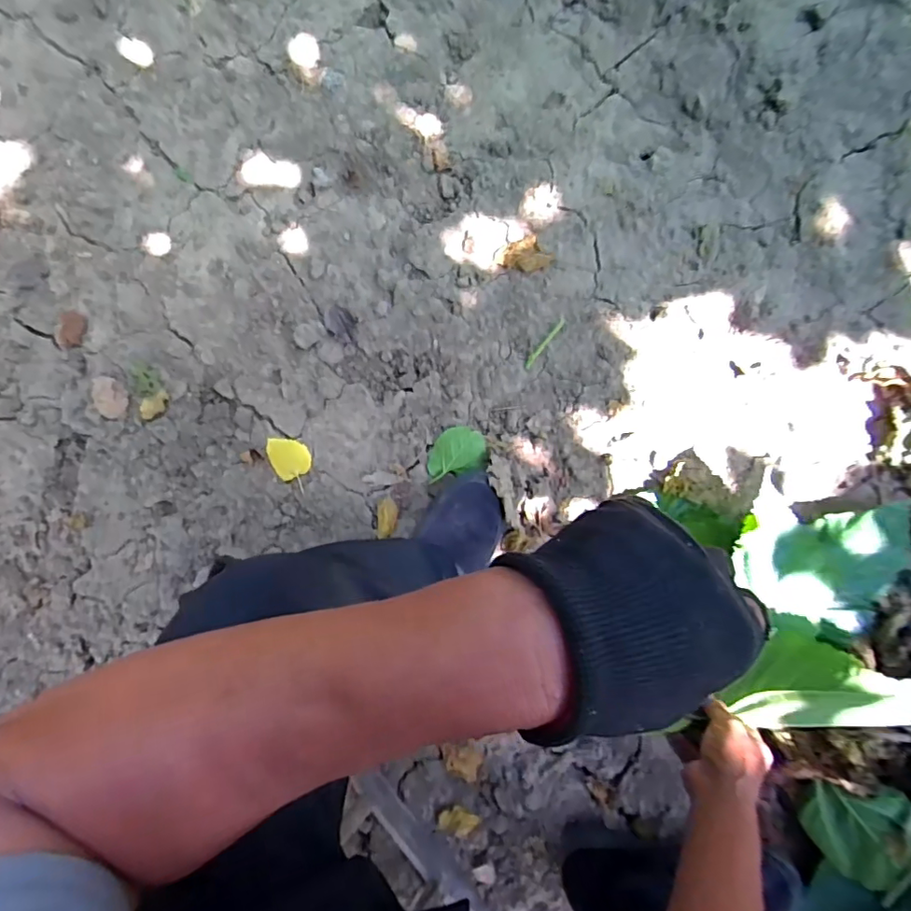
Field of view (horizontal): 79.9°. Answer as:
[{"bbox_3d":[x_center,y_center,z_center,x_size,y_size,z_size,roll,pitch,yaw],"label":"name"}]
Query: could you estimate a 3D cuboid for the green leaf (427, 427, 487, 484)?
[{"bbox_3d":[0.001,-0.004,0.702,0.077,0.018,0.060,-9,87,5],"label":"green leaf"}]

